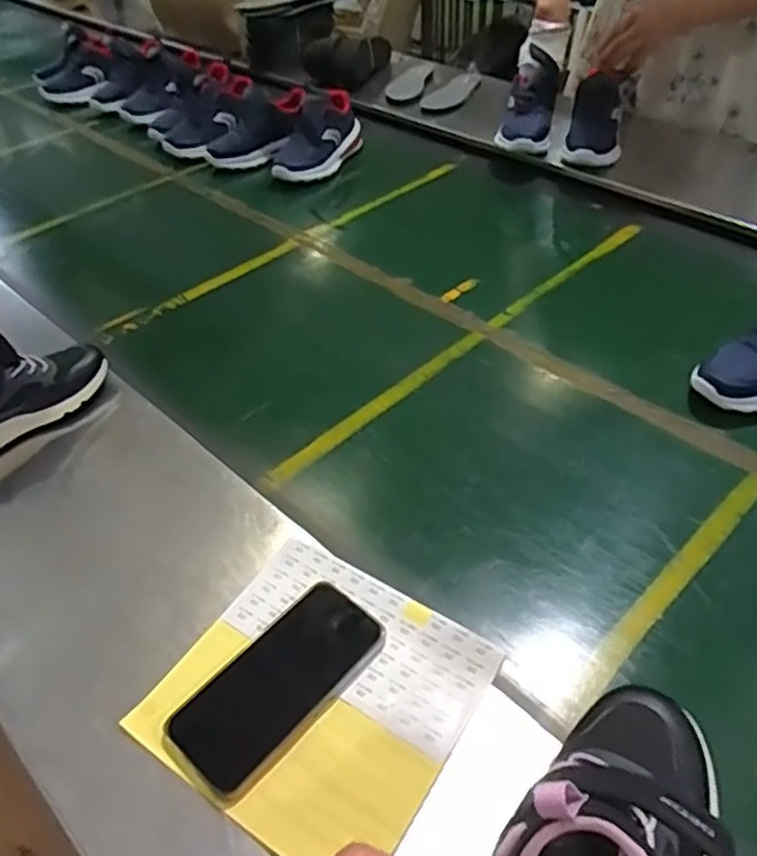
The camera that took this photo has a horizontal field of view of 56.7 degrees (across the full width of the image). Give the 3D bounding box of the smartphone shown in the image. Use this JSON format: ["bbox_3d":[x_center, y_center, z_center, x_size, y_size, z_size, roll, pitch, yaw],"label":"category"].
[{"bbox_3d":[-0.074,0.189,0.524,0.082,0.011,0.166,30,55,30],"label":"smartphone"}]

